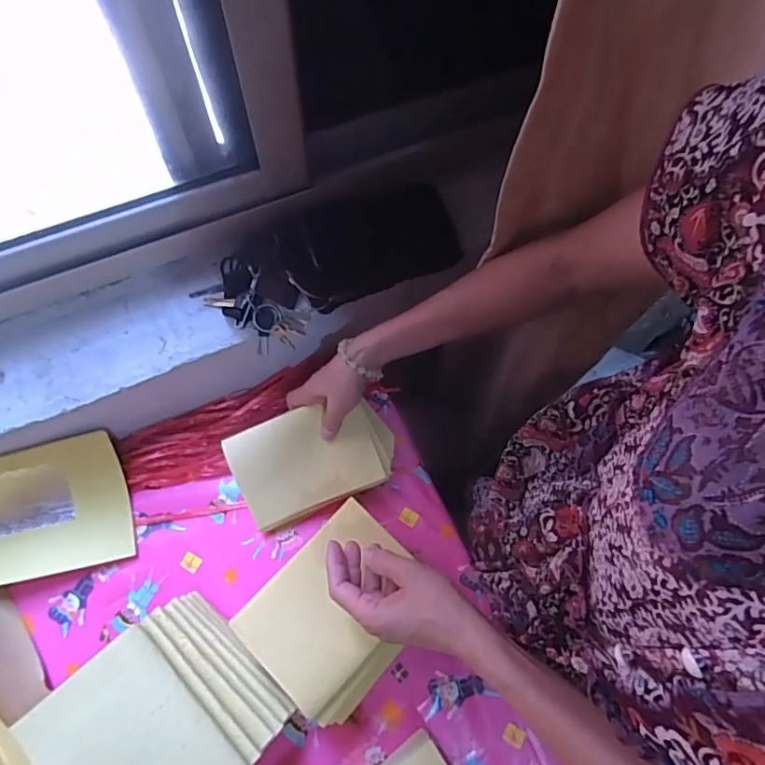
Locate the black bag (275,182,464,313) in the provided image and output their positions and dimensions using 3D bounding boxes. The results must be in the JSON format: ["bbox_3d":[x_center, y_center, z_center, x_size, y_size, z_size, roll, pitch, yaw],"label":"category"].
[{"bbox_3d":[-0.012,-0.159,0.582,0.196,0.040,0.107,-24,75,-9],"label":"black bag"}]

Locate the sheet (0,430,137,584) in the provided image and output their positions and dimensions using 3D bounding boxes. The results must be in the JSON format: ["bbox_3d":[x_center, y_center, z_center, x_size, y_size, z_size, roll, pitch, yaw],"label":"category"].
[{"bbox_3d":[-0.402,0.149,0.564,0.224,0.056,0.148,-11,94,-15],"label":"sheet"}]

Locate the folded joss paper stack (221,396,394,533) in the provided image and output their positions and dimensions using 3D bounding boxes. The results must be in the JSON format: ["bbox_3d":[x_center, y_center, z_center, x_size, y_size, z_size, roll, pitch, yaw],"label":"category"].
[{"bbox_3d":[-0.082,0.084,0.614,0.175,0.043,0.117,-24,94,-2],"label":"folded joss paper stack"}]

